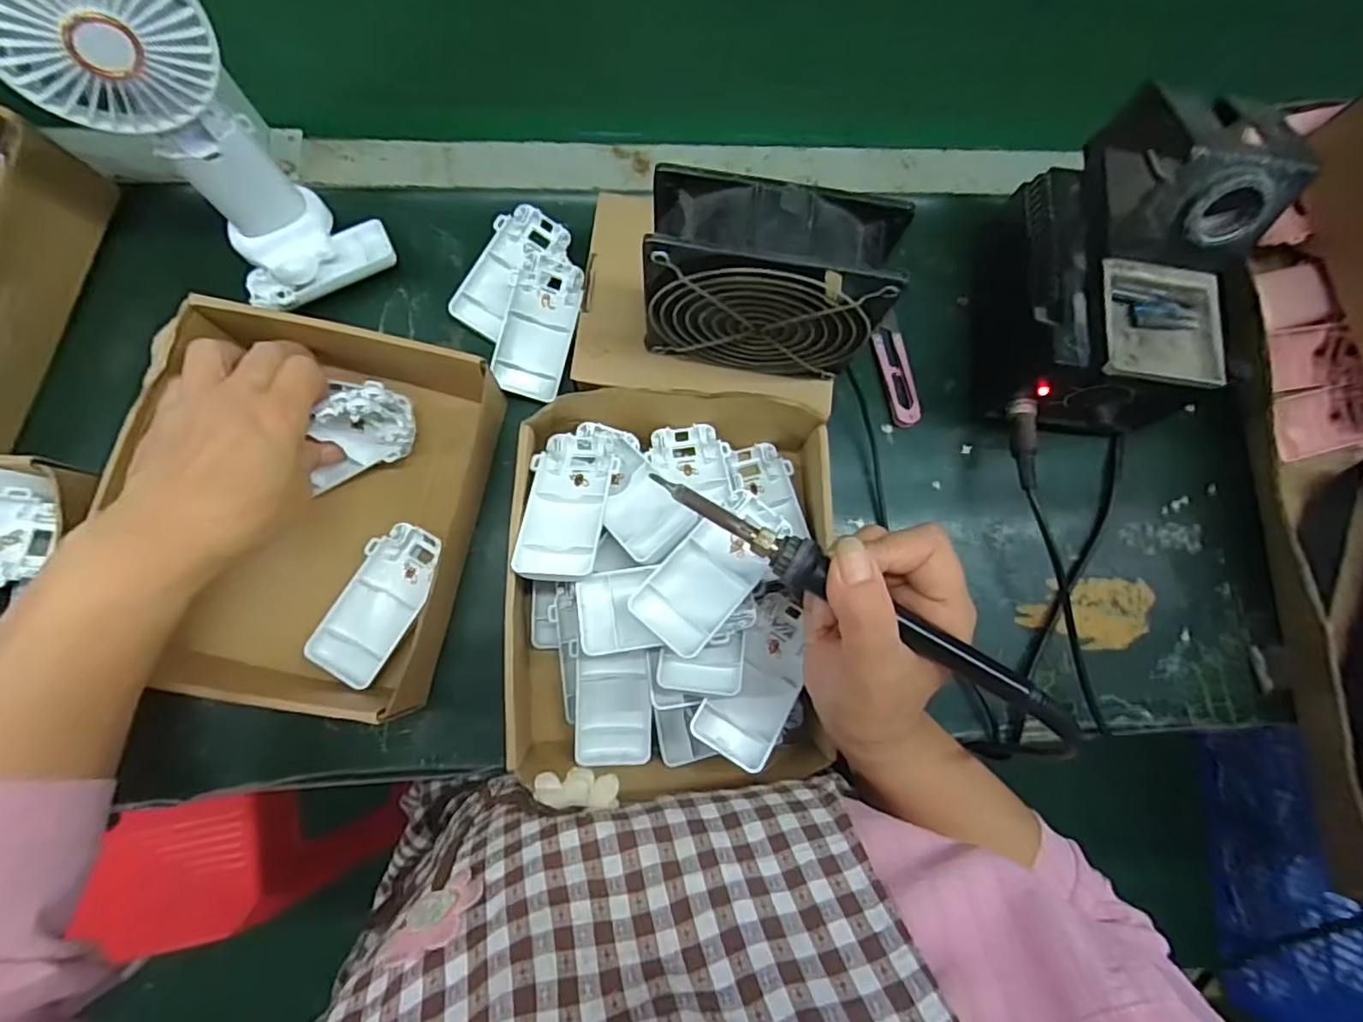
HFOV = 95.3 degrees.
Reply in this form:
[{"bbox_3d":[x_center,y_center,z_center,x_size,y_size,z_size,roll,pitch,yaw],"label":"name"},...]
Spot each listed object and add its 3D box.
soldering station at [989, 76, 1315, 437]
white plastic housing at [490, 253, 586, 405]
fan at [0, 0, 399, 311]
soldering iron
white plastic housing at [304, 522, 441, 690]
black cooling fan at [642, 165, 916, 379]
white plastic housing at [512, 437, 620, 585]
[{"bbox_3d":[0.273,-0.152,0.388,0.113,0.150,0.184,-1,82,-5],"label":"soldering station"},{"bbox_3d":[-0.098,-0.127,0.425,0.046,0.012,0.096,14,87,-24],"label":"white plastic housing"},{"bbox_3d":[-0.251,-0.191,0.336,0.100,0.194,0.091,44,83,2],"label":"fan"},{"bbox_3d":[0.080,0.045,0.277,0.216,0.035,0.024,32,82,6],"label":"soldering iron"},{"bbox_3d":[-0.183,0.055,0.377,0.045,0.013,0.096,29,77,-6],"label":"white plastic housing"},{"bbox_3d":[0.041,-0.118,0.329,0.116,0.111,0.048,10,81,-3],"label":"black cooling fan"},{"bbox_3d":[-0.066,-0.005,0.360,0.046,0.018,0.096,7,55,-3],"label":"white plastic housing"}]

